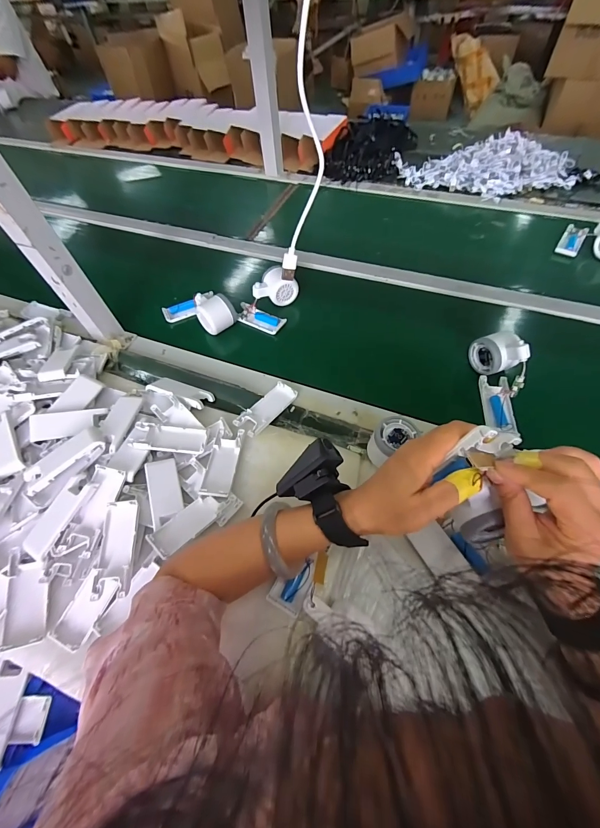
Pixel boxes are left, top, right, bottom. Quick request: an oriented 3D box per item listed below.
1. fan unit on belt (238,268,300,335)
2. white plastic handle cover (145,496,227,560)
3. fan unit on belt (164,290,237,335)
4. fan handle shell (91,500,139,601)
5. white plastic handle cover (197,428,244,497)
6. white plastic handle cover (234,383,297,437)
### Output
[{"bbox_3d":[-0.057,-0.213,0.627,0.092,0.061,0.112,24,64,18],"label":"fan unit on belt"},{"bbox_3d":[-0.137,0.131,0.398,0.087,0.015,0.040,-33,61,-32],"label":"white plastic handle cover"},{"bbox_3d":[-0.191,-0.192,0.621,0.147,0.051,0.063,12,60,27],"label":"fan unit on belt"},{"bbox_3d":[-0.214,0.156,0.383,0.038,0.019,0.103,-1,73,4],"label":"fan handle shell"},{"bbox_3d":[-0.104,0.063,0.442,0.037,0.022,0.100,2,59,6],"label":"white plastic handle cover"},{"bbox_3d":[-0.050,-0.010,0.498,0.040,0.014,0.103,32,66,21],"label":"white plastic handle cover"}]

